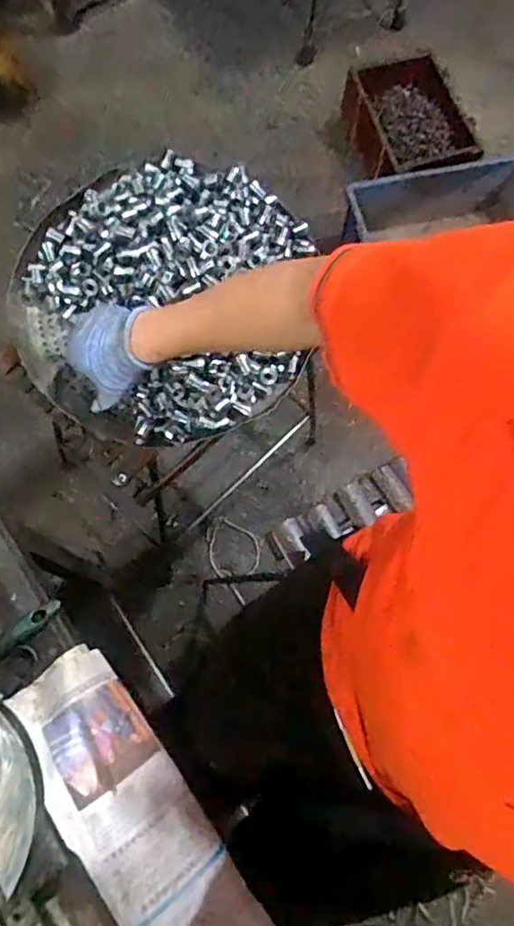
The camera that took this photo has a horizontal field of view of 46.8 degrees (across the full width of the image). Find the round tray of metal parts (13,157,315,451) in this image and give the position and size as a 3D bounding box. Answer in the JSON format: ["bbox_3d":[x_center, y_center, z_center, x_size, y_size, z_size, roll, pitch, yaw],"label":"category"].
[{"bbox_3d":[-0.127,-0.217,0.731,0.342,0.089,0.368,0,74,-2],"label":"round tray of metal parts"}]

